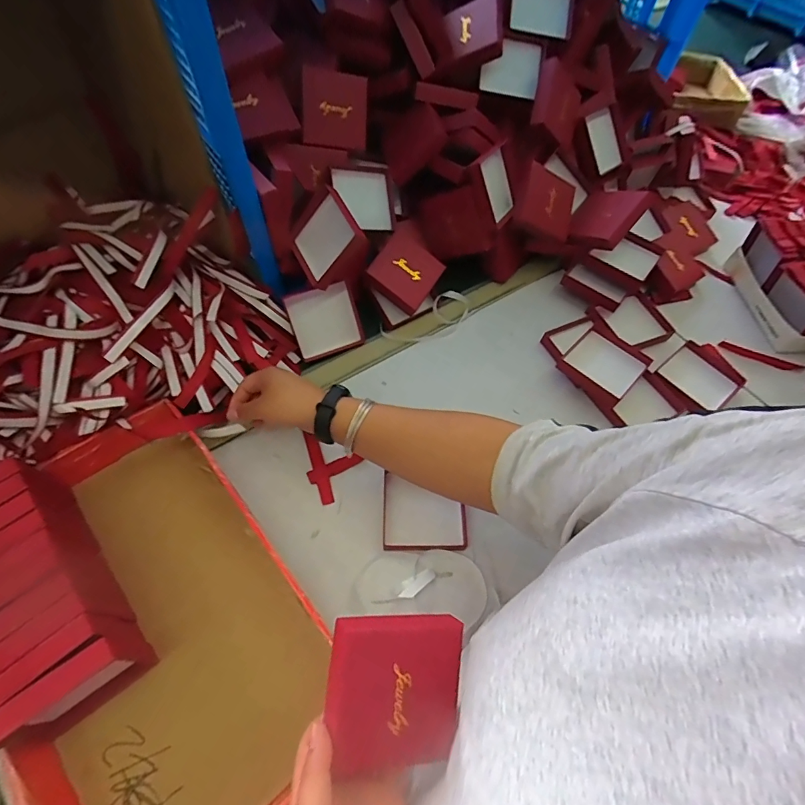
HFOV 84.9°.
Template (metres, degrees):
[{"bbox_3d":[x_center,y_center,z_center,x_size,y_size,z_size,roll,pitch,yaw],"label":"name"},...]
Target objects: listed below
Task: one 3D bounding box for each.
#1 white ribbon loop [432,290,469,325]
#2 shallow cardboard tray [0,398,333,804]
[{"bbox_3d":[0.075,-0.145,0.658,0.050,0.011,0.061,27,63,12],"label":"white ribbon loop"},{"bbox_3d":[-0.240,0.200,0.419,0.239,0.055,0.401,-35,67,-20],"label":"shallow cardboard tray"}]

